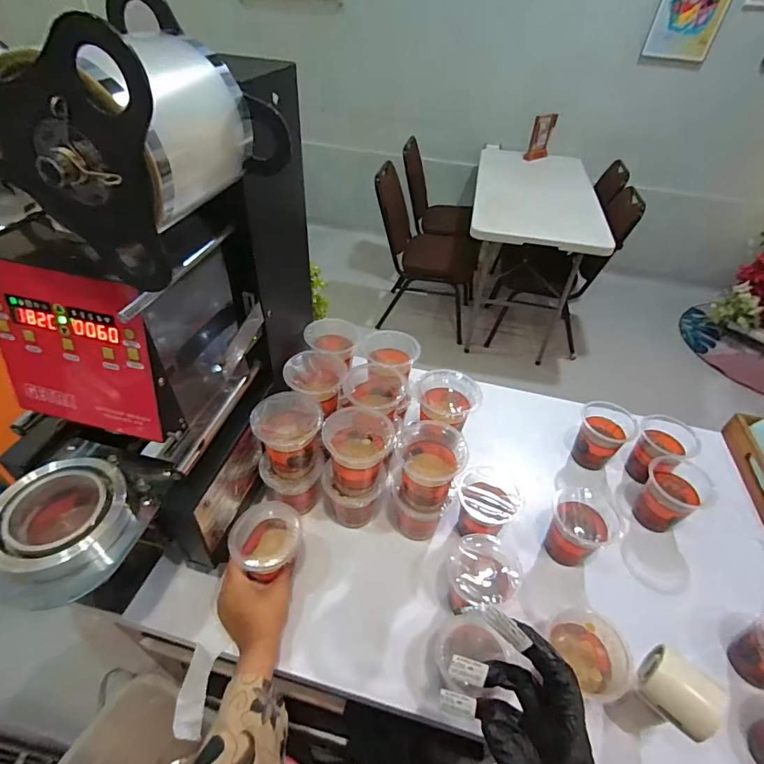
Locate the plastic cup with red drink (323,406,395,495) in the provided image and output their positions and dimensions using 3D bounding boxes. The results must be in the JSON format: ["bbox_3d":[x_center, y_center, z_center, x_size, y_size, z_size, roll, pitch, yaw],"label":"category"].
[{"bbox_3d":[-0.032,0.094,0.589,0.090,0.106,0.085,2,44,-2],"label":"plastic cup with red drink"}]

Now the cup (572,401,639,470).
[{"bbox_3d":[0.376,0.090,0.757,0.085,0.084,0.089,2,44,-2],"label":"cup"}]

